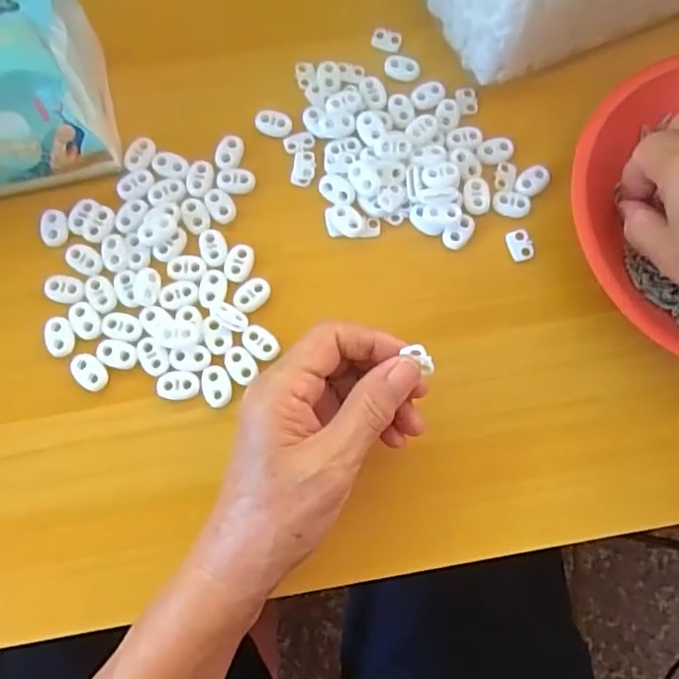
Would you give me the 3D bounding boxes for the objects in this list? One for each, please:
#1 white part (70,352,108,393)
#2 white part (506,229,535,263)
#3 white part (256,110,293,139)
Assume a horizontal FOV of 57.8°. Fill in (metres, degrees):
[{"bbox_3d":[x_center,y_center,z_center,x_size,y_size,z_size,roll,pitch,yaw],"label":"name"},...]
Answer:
[{"bbox_3d":[-0.137,0.018,0.335,0.023,0.005,0.015,39,78,8],"label":"white part"},{"bbox_3d":[0.105,-0.055,0.360,0.014,0.004,0.018,-17,77,-6],"label":"white part"},{"bbox_3d":[-0.040,-0.131,0.373,0.021,0.005,0.015,15,76,2],"label":"white part"}]

